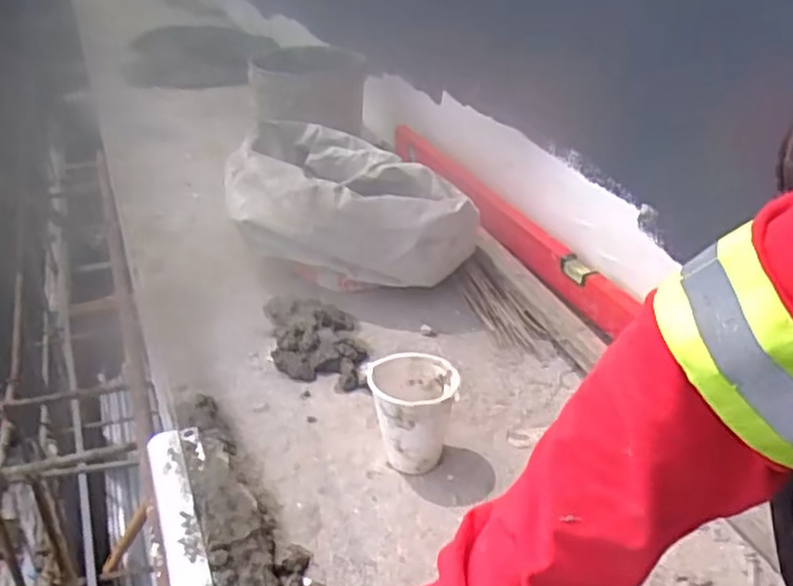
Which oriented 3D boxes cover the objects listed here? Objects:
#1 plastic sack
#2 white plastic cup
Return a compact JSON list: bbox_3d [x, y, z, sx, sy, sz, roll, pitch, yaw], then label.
[{"bbox_3d":[-0.053,-0.118,0.906,0.325,0.124,0.201,12,32,17],"label":"plastic sack"},{"bbox_3d":[0.015,0.111,0.636,0.074,0.092,0.068,-1,33,1],"label":"white plastic cup"}]

